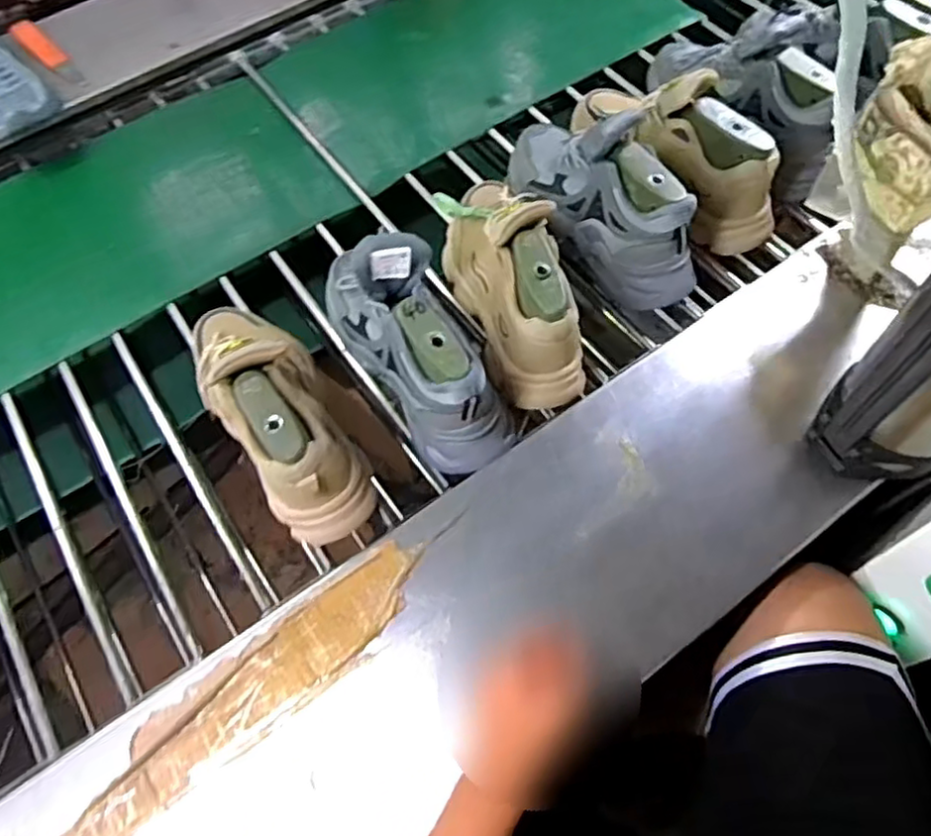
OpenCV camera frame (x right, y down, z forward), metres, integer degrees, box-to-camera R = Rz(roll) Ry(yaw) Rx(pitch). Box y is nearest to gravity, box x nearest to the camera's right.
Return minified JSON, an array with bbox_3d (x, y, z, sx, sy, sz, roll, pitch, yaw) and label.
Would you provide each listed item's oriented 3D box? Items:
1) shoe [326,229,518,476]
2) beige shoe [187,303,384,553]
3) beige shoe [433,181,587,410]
[{"bbox_3d":[-0.045,-0.073,0.677,0.095,0.142,0.241,-32,66,-13],"label":"shoe"},{"bbox_3d":[-0.191,-0.019,0.675,0.102,0.141,0.260,-27,65,-11],"label":"beige shoe"},{"bbox_3d":[0.047,-0.157,0.734,0.110,0.121,0.276,-13,64,-4],"label":"beige shoe"}]

